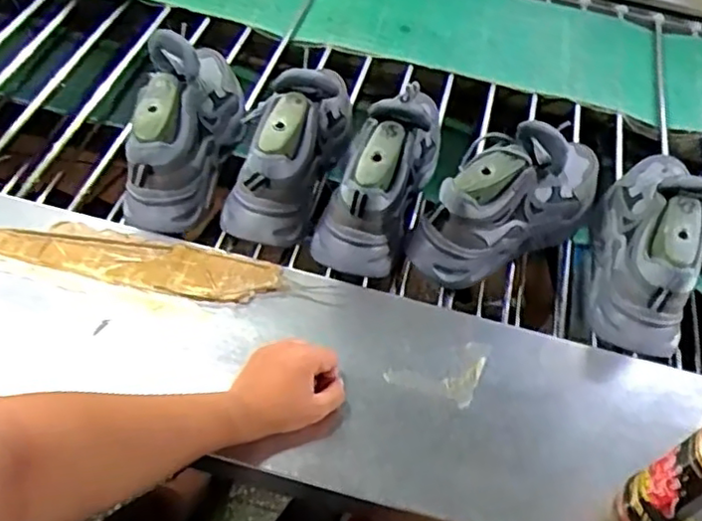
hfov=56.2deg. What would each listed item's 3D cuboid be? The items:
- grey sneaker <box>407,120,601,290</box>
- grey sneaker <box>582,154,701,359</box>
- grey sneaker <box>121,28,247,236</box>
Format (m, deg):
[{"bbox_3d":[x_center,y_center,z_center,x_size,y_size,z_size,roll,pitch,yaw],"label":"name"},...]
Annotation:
[{"bbox_3d":[0.204,-0.081,0.795,0.267,0.155,0.107,-36,64,-27],"label":"grey sneaker"},{"bbox_3d":[0.363,-0.039,0.793,0.102,0.133,0.288,18,54,8],"label":"grey sneaker"},{"bbox_3d":[-0.196,-0.182,0.786,0.091,0.136,0.253,8,53,1],"label":"grey sneaker"}]

